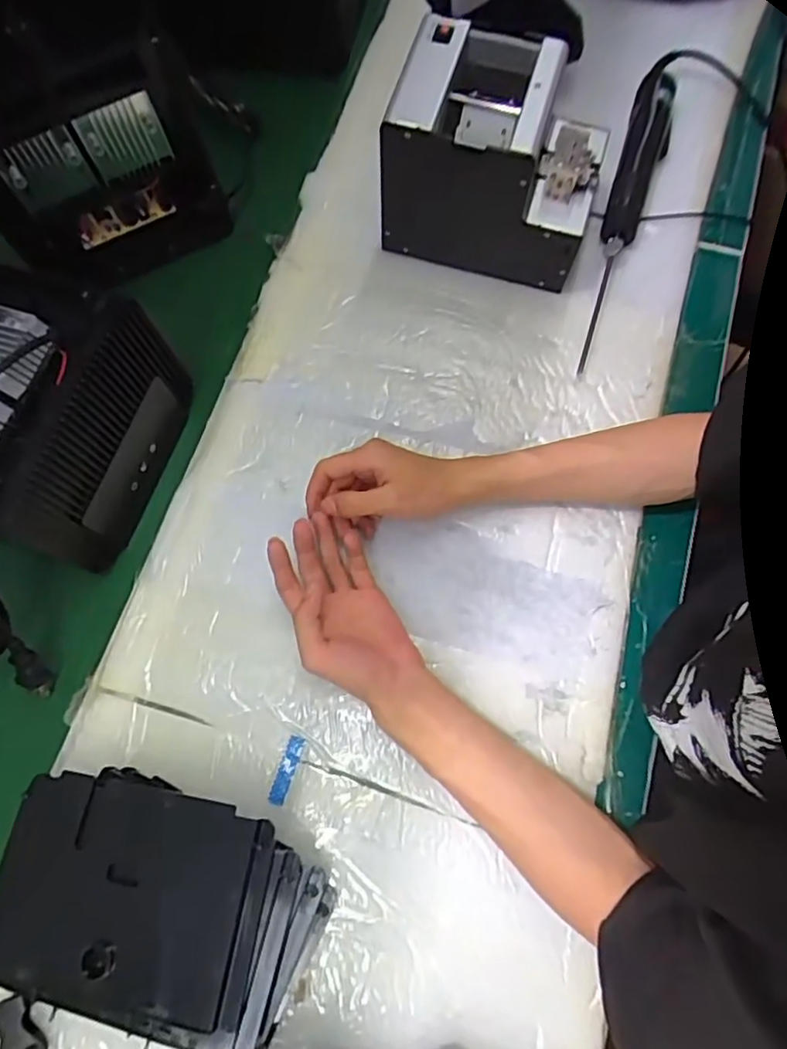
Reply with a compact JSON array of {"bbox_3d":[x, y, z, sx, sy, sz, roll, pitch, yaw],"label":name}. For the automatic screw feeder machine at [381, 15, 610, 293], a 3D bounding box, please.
[{"bbox_3d":[0.090,-0.321,0.551,0.173,0.147,0.130,13,73,5],"label":"automatic screw feeder machine"}]

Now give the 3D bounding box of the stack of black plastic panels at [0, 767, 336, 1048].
[{"bbox_3d":[-0.160,0.253,0.418,0.219,0.055,0.140,18,73,6],"label":"stack of black plastic panels"}]

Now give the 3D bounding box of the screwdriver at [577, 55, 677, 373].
[{"bbox_3d":[0.234,-0.325,0.606,0.044,0.047,0.333,17,73,6],"label":"screwdriver"}]

